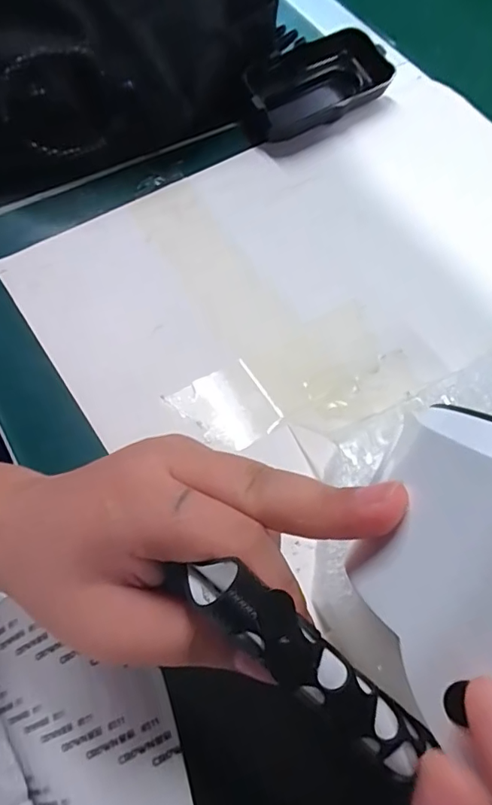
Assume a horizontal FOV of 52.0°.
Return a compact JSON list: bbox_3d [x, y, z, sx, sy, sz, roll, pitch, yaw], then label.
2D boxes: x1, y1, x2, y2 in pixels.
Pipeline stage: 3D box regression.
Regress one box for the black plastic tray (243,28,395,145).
[{"bbox_3d":[0.047,-0.224,0.357,0.111,0.027,0.055,-35,100,-14],"label":"black plastic tray"}]

